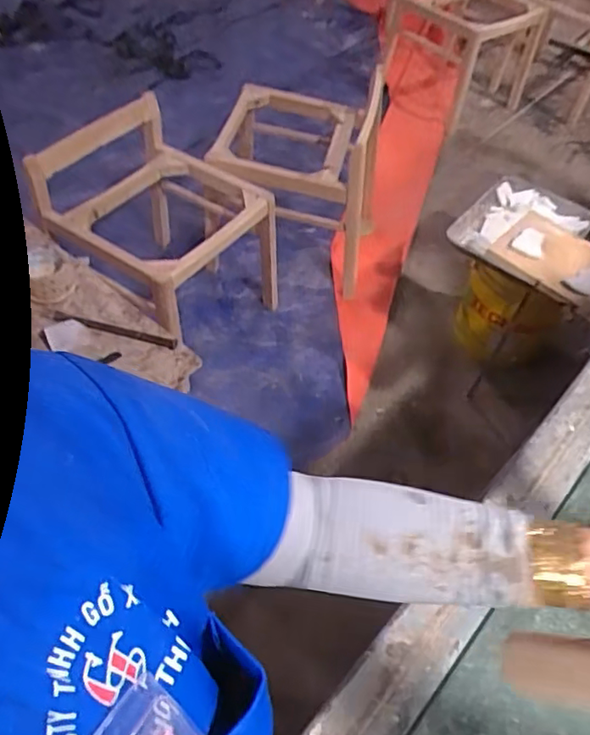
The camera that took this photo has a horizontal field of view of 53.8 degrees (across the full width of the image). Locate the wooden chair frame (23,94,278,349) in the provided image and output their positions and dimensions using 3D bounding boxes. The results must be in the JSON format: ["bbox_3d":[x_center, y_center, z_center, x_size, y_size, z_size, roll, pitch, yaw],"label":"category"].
[{"bbox_3d":[-0.384,-0.393,1.686,0.536,0.543,0.508,31,57,17],"label":"wooden chair frame"}]

